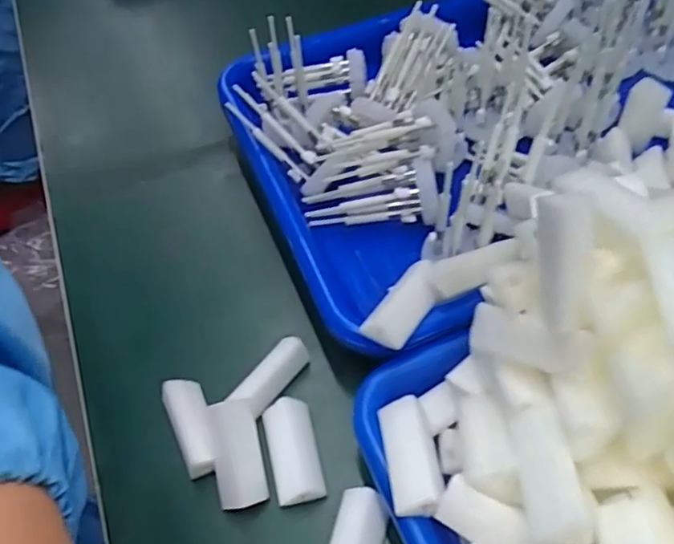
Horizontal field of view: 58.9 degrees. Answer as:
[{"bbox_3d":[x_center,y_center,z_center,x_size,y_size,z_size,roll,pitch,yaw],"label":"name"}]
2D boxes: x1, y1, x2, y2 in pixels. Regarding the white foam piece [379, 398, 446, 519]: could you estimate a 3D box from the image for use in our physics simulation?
[{"bbox_3d":[0.029,0.073,0.238,0.019,0.014,0.047,-8,53,-2],"label":"white foam piece"}]

